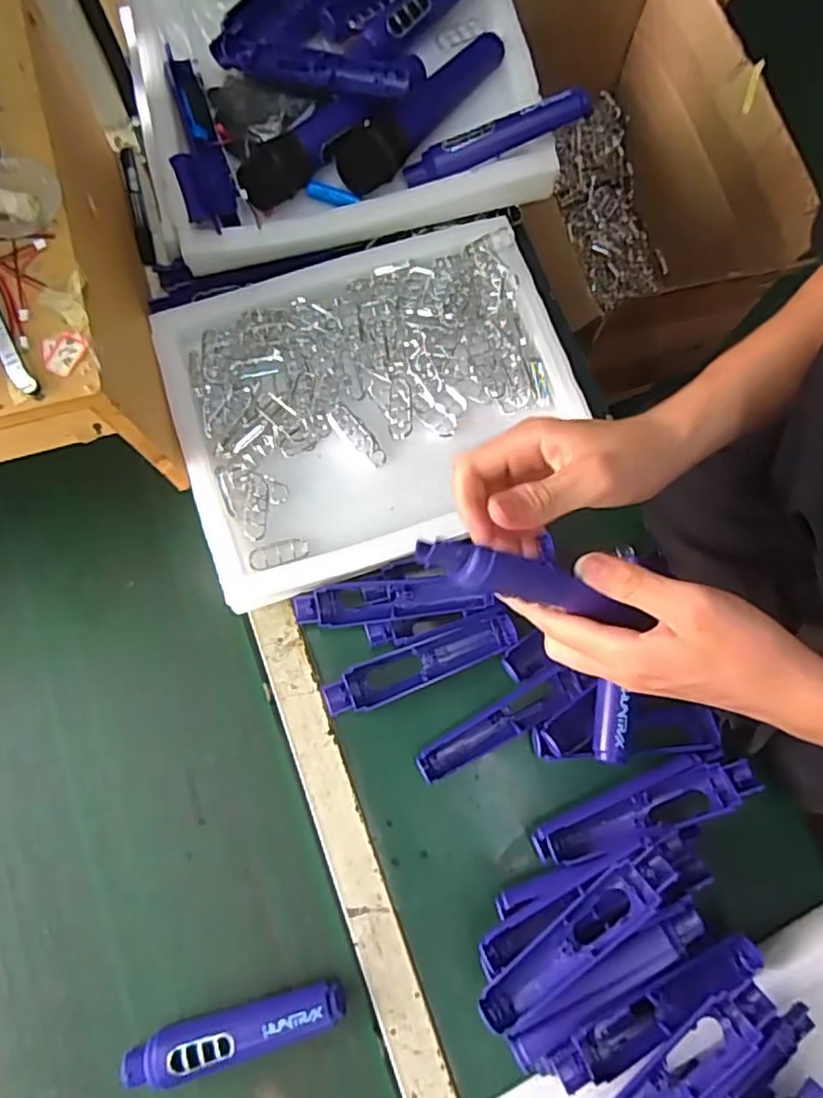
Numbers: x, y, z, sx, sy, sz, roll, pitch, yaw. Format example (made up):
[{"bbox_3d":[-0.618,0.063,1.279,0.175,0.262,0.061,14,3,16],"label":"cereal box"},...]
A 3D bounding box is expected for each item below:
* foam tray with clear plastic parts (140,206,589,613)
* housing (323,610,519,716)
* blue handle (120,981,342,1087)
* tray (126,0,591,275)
[{"bbox_3d":[-0.033,-0.130,0.619,0.344,0.055,0.284,-18,78,-5],"label":"foam tray with clear plastic parts"},{"bbox_3d":[0.008,0.101,0.587,0.173,0.022,0.037,-22,78,-5],"label":"housing"},{"bbox_3d":[-0.137,0.375,0.515,0.174,0.025,0.034,-16,78,-4],"label":"blue handle"},{"bbox_3d":[-0.072,-0.449,0.636,0.377,0.084,0.315,-15,77,-4],"label":"tray"}]

